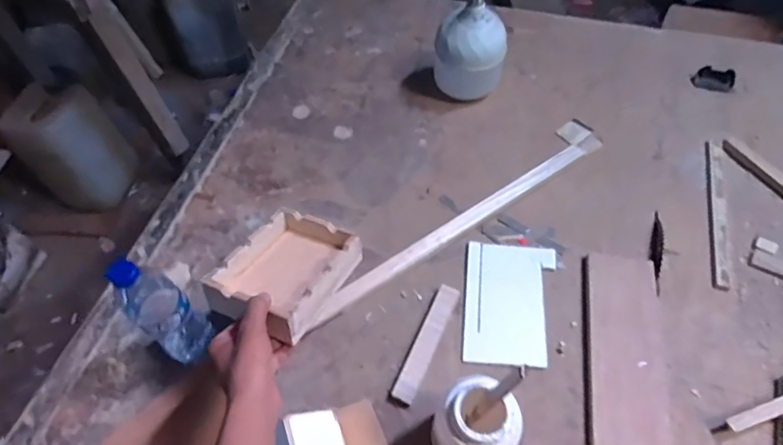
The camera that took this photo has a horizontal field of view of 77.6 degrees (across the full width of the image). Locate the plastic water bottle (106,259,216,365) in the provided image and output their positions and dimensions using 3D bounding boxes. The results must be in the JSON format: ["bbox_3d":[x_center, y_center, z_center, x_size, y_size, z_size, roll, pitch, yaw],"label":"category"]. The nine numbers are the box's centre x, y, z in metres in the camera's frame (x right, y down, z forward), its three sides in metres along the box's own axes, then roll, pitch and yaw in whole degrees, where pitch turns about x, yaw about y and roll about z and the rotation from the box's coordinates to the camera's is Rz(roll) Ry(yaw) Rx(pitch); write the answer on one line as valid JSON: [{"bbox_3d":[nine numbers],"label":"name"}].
[{"bbox_3d":[-0.297,0.117,0.634,0.065,0.219,0.067,30,63,20],"label":"plastic water bottle"}]

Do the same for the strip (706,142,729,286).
[{"bbox_3d":[0.557,-0.025,0.838,0.023,0.011,0.311,14,58,11],"label":"strip"}]

